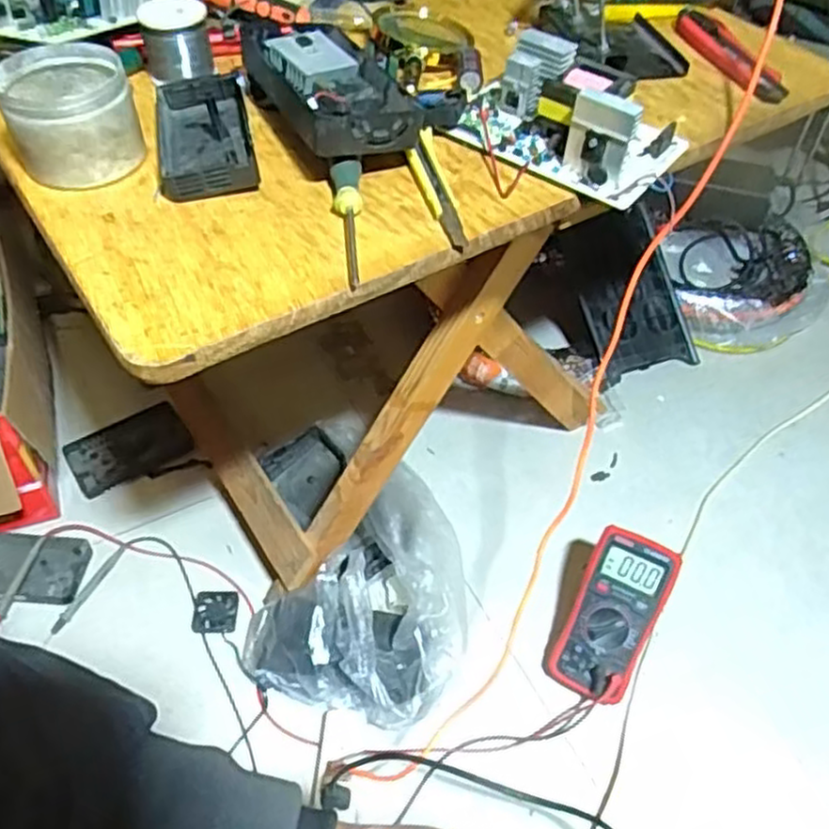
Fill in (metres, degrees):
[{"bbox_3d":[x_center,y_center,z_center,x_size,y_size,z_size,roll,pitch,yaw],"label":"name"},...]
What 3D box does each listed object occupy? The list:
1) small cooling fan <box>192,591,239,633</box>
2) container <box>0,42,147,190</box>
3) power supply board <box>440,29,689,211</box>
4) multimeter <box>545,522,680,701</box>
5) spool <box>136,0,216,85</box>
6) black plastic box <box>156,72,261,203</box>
[{"bbox_3d":[-0.239,0.237,0.899,0.052,0.005,0.053,-1,50,-2],"label":"small cooling fan"},{"bbox_3d":[-0.235,-0.206,0.513,0.080,0.059,0.085,-18,52,-15],"label":"container"},{"bbox_3d":[0.111,-0.220,0.546,0.154,0.059,0.102,24,53,18],"label":"power supply board"},{"bbox_3d":[0.220,0.223,0.839,0.090,0.041,0.182,25,88,19],"label":"multimeter"},{"bbox_3d":[-0.189,-0.295,0.593,0.053,0.049,0.053,-9,50,-8],"label":"spool"},{"bbox_3d":[-0.151,-0.205,0.539,0.065,0.027,0.133,-9,51,-9],"label":"black plastic box"}]

